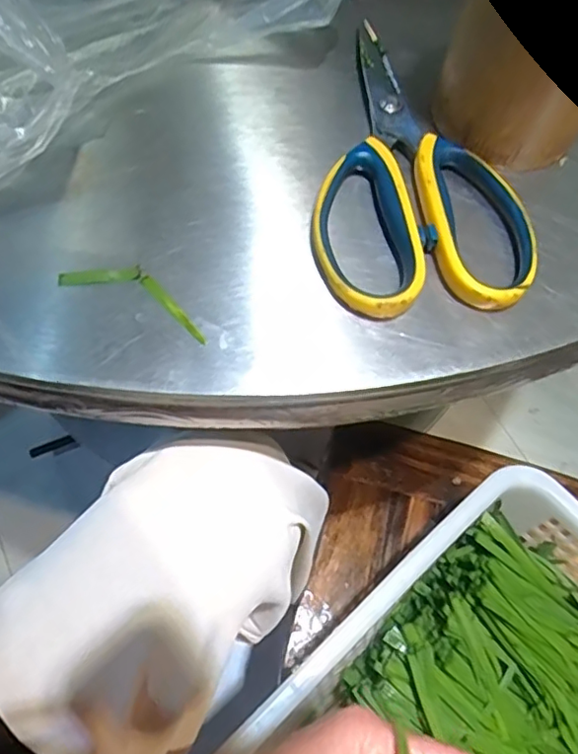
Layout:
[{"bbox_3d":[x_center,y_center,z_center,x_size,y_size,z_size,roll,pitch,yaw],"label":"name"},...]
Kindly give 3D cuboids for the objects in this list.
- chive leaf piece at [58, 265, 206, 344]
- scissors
[{"bbox_3d":[-0.065,-0.037,0.261,0.071,0.008,0.021,21,65,7],"label":"chive leaf piece"},{"bbox_3d":[0.056,-0.110,0.297,0.100,0.013,0.177,-6,65,-6],"label":"scissors"}]

